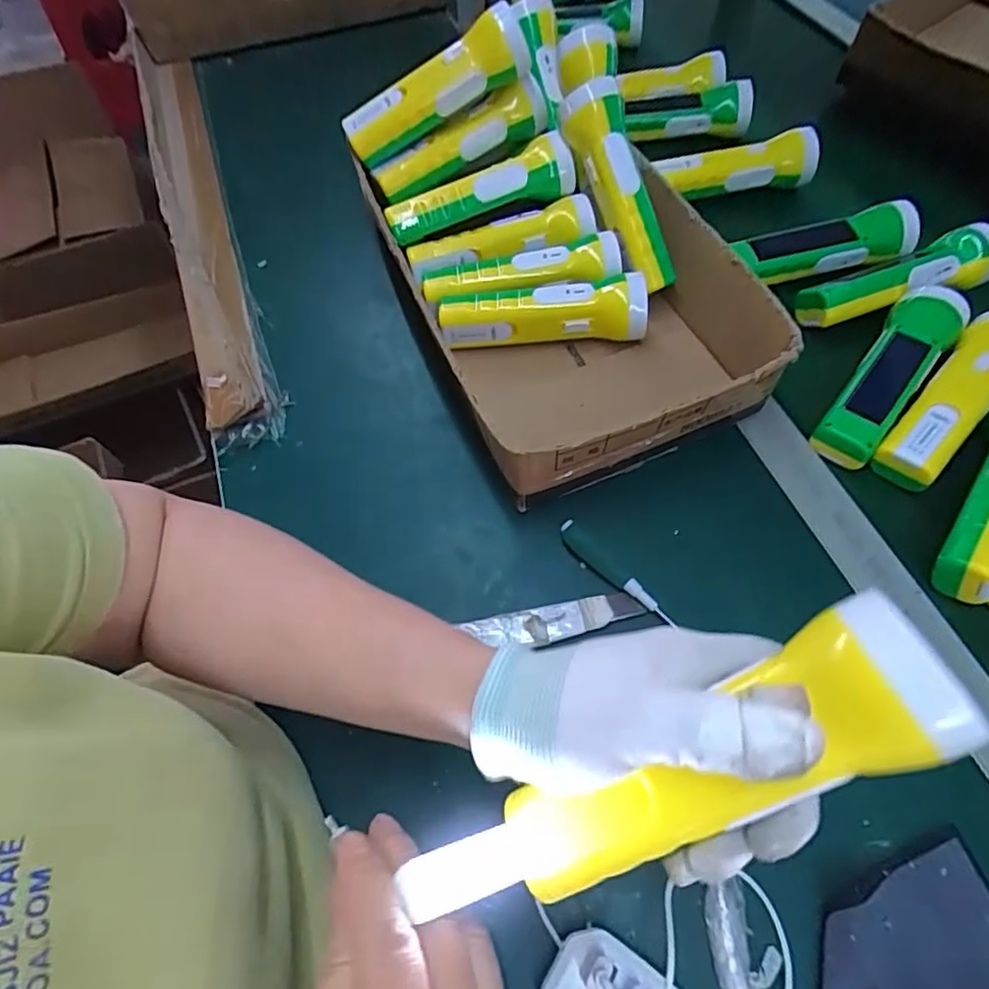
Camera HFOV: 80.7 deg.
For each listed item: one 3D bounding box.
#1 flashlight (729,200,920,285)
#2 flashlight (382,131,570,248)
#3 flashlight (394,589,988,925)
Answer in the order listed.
[{"bbox_3d":[0.300,-0.227,0.528,0.172,0.041,0.053,-7,61,-2],"label":"flashlight"},{"bbox_3d":[-0.011,-0.262,0.509,0.171,0.039,0.045,-23,63,-10],"label":"flashlight"},{"bbox_3d":[0.058,0.101,0.202,0.190,0.038,0.047,-33,61,14],"label":"flashlight"}]

